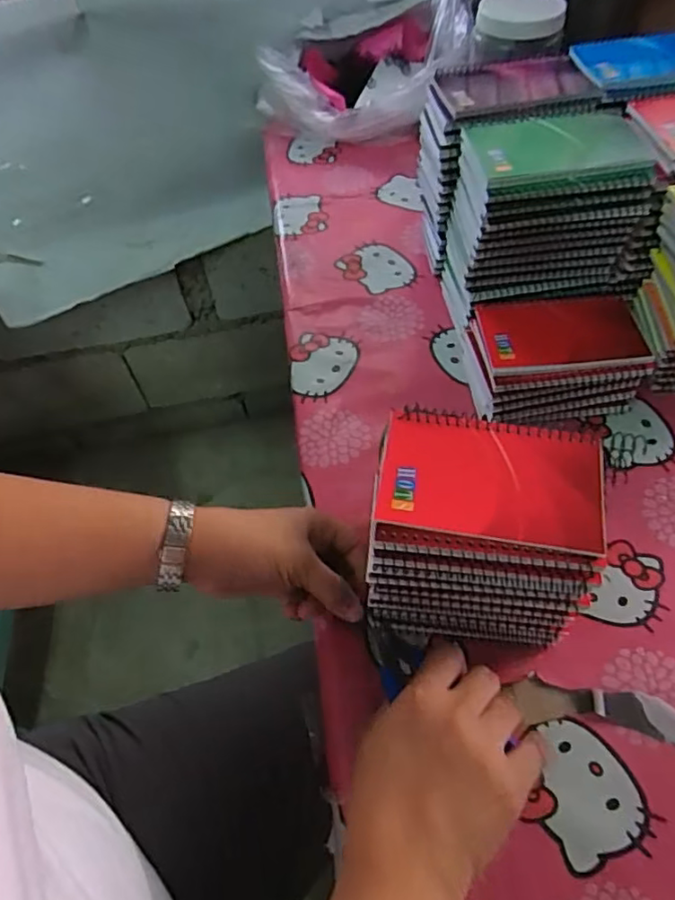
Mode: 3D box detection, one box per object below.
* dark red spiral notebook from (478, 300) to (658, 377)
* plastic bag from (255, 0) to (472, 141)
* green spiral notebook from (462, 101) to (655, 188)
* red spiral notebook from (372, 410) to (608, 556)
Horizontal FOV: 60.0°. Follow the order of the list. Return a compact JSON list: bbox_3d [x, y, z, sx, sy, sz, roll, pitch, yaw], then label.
[{"bbox_3d":[0.191,-0.102,0.503,0.128,0.012,0.080,-4,56,2],"label":"dark red spiral notebook"},{"bbox_3d":[0.030,-0.519,0.777,0.274,0.120,0.180,-2,56,4],"label":"plastic bag"},{"bbox_3d":[0.178,-0.246,0.472,0.132,0.016,0.096,-9,56,-1],"label":"green spiral notebook"},{"bbox_3d":[0.093,0.015,0.356,0.129,0.008,0.081,8,57,10],"label":"red spiral notebook"}]

